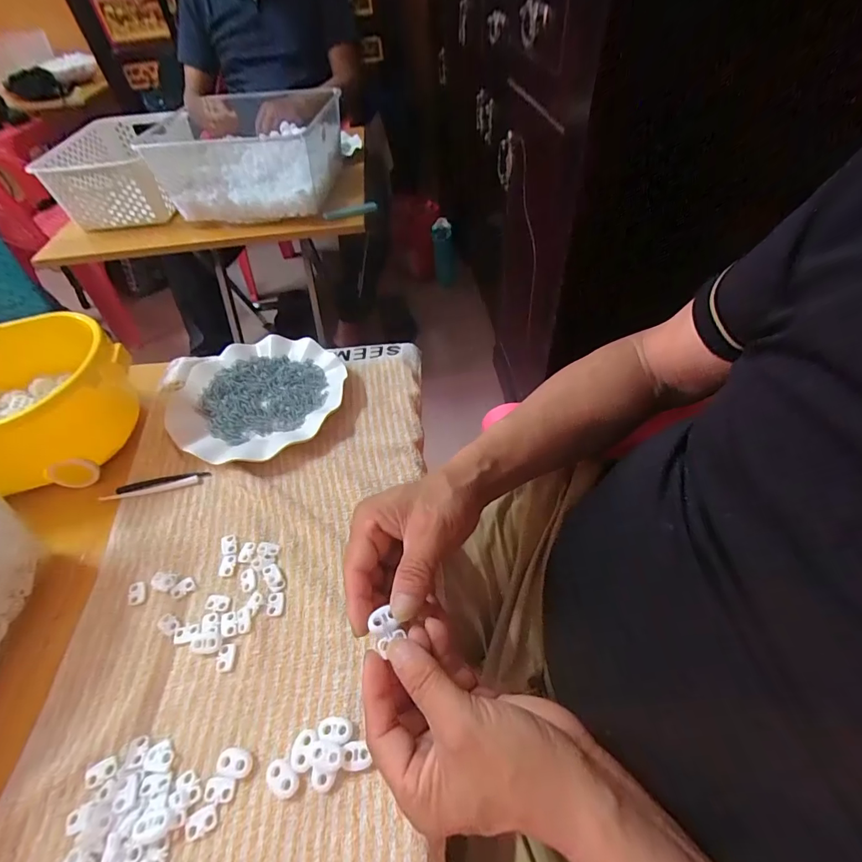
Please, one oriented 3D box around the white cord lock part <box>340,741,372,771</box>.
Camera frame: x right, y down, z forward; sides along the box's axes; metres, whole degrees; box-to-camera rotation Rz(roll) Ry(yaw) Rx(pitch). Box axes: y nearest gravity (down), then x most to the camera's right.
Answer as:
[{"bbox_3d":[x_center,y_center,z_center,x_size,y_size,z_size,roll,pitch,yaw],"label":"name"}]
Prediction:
[{"bbox_3d":[-0.047,0.206,0.274,0.018,0.009,0.015,-7,49,-1],"label":"white cord lock part"}]

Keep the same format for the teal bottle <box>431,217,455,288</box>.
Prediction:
[{"bbox_3d":[0.045,-0.599,1.492,0.071,0.230,0.060,-4,49,2],"label":"teal bottle"}]

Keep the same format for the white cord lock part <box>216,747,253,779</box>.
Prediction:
[{"bbox_3d":[-0.126,0.213,0.278,0.024,0.008,0.015,4,50,9],"label":"white cord lock part"}]

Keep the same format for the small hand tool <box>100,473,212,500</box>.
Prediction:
[{"bbox_3d":[-0.269,0.052,0.424,0.097,0.006,0.017,-11,50,-4],"label":"small hand tool"}]

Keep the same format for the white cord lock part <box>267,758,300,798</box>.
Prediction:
[{"bbox_3d":[-0.093,0.218,0.271,0.022,0.007,0.014,27,57,25],"label":"white cord lock part"}]

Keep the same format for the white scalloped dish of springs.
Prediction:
[{"bbox_3d":[-0.197,-0.049,0.482,0.186,0.020,0.193,-3,50,3],"label":"white scalloped dish of springs"}]

